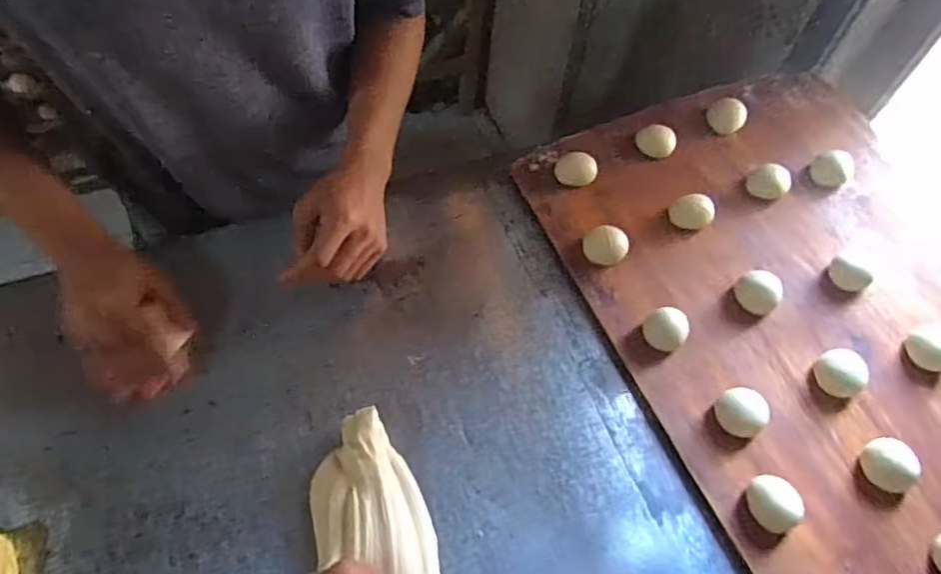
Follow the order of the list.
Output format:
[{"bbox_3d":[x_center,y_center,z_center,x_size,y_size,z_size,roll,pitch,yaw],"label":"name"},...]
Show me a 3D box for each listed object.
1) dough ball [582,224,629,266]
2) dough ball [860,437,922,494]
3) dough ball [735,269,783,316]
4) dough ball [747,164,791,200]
[{"bbox_3d":[0.136,-0.042,0.645,0.042,0.024,0.038,24,63,11],"label":"dough ball"},{"bbox_3d":[0.357,0.152,0.545,0.036,0.025,0.043,-20,64,-13],"label":"dough ball"},{"bbox_3d":[0.282,0.006,0.627,0.040,0.024,0.041,1,61,-2],"label":"dough ball"},{"bbox_3d":[0.322,-0.112,0.690,0.040,0.028,0.035,34,65,15],"label":"dough ball"}]

